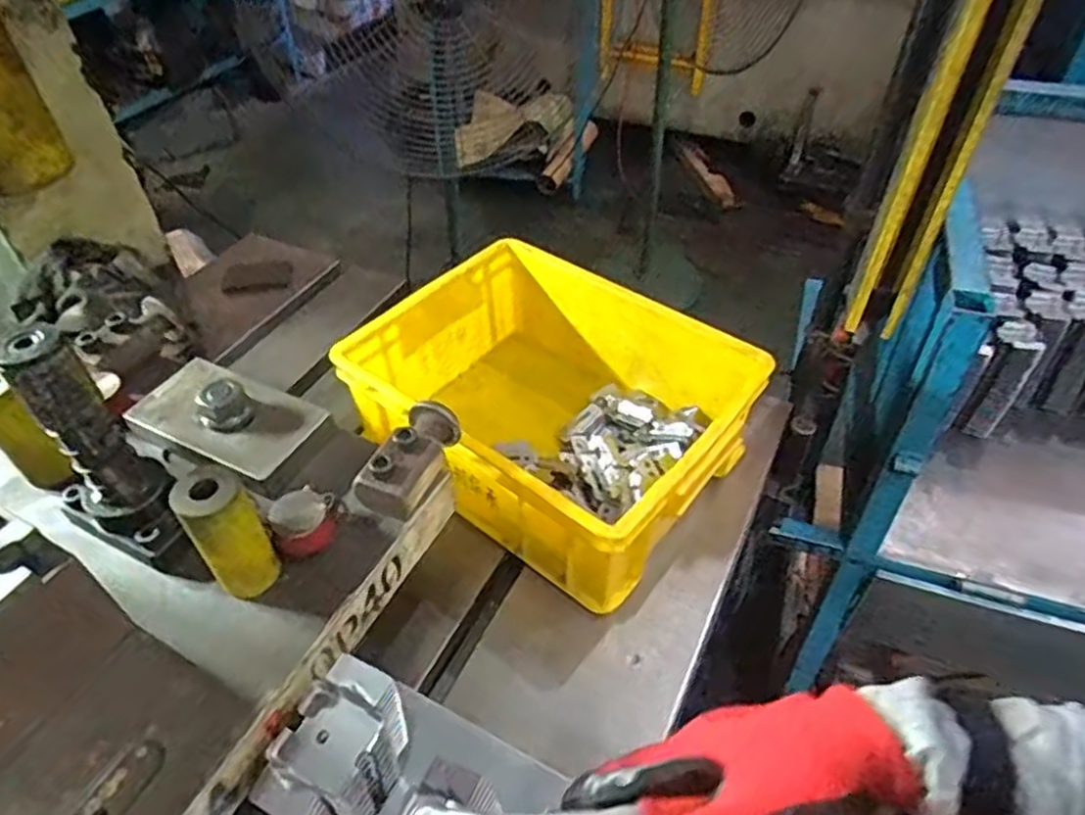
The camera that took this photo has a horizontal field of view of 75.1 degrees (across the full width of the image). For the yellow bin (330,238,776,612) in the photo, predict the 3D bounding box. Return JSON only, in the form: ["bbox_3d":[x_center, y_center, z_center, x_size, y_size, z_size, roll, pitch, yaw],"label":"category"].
[{"bbox_3d":[0.012,0.003,0.699,0.338,0.147,0.262,29,53,28],"label":"yellow bin"}]

